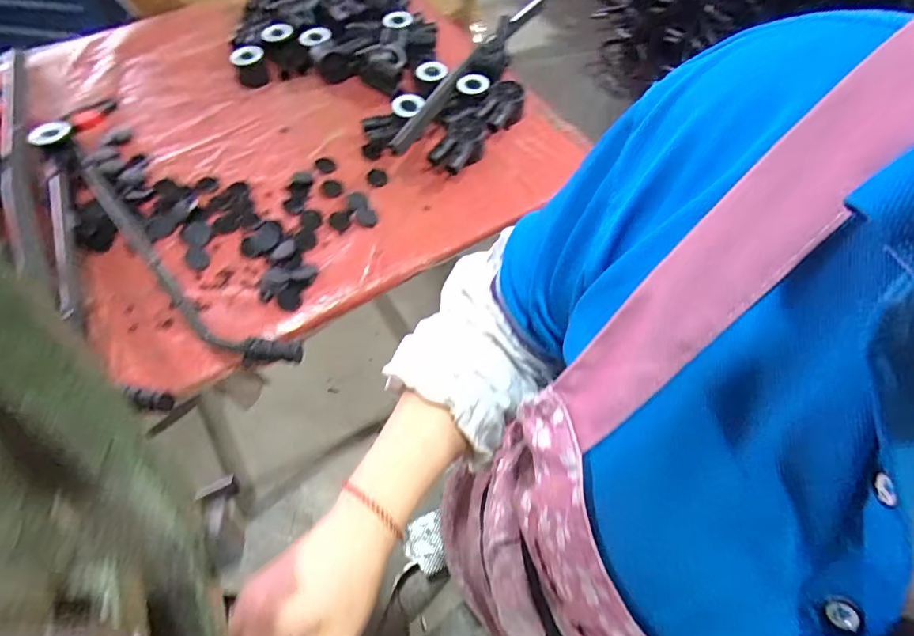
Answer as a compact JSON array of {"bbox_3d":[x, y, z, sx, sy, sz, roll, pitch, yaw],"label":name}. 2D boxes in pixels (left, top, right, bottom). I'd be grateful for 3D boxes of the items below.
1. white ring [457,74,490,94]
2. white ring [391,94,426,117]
[{"bbox_3d":[0.027,-0.392,0.824,0.052,0.012,0.052,0,58,0],"label":"white ring"},{"bbox_3d":[-0.078,-0.340,0.789,0.056,0.009,0.039,-12,82,14],"label":"white ring"}]

